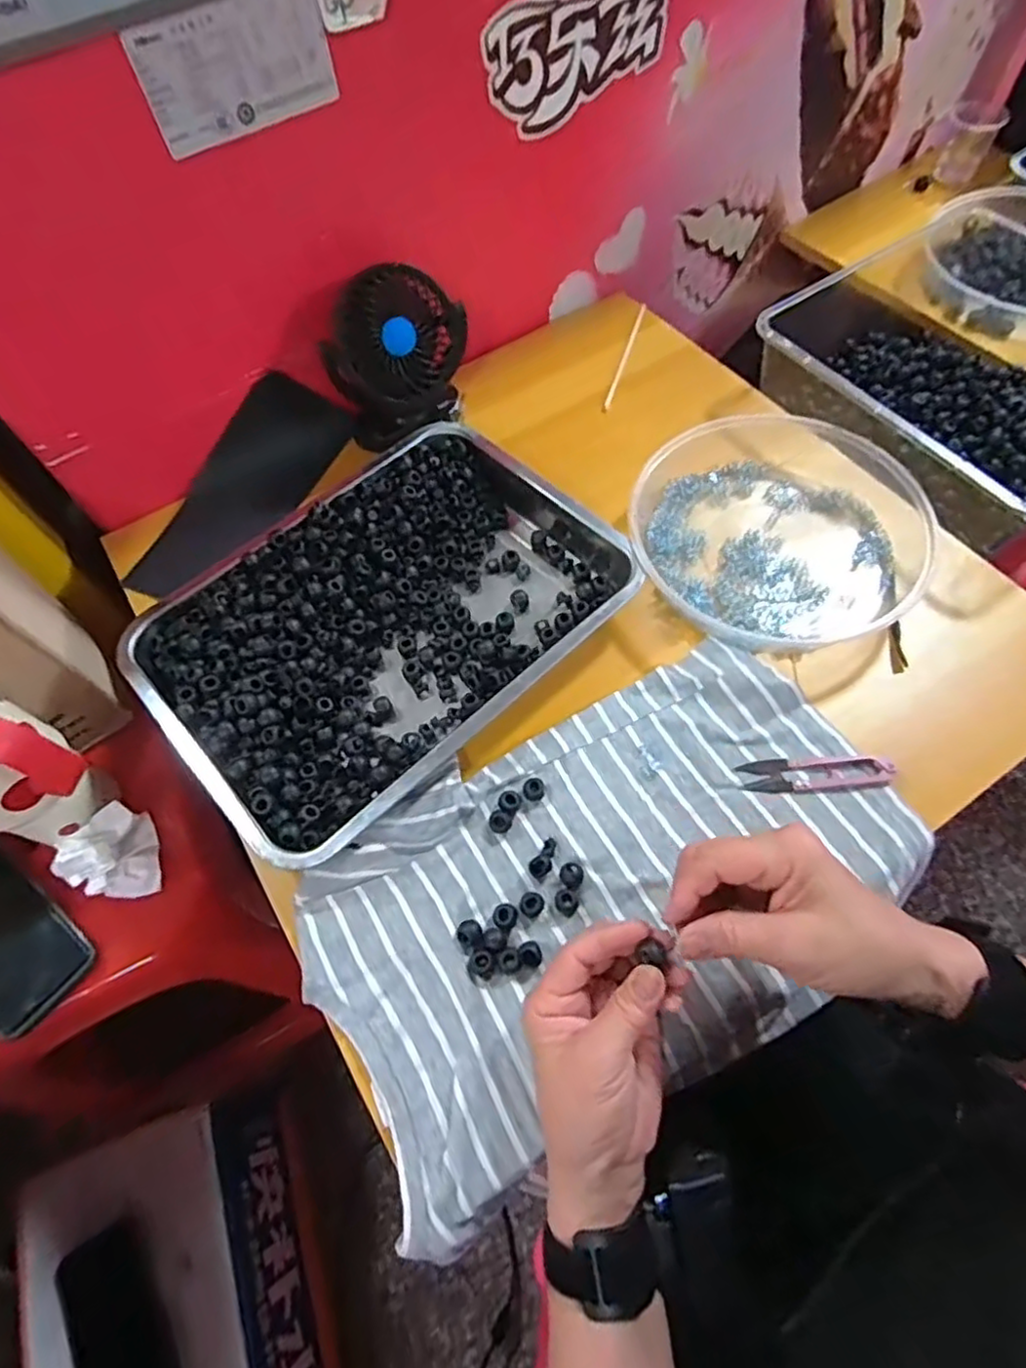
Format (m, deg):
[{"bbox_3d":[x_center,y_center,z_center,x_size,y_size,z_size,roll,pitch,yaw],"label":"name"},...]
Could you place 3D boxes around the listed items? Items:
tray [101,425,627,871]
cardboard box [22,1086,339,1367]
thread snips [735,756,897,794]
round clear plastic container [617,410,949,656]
[{"bbox_3d":[-0.099,-0.057,0.513,0.342,0.039,0.252,-41,68,-17],"label":"tray"},{"bbox_3d":[-0.325,0.632,0.669,0.212,0.176,0.334,-20,63,-7],"label":"cardboard box"},{"bbox_3d":[0.208,0.062,0.456,0.098,0.007,0.025,0,62,3],"label":"thread snips"},{"bbox_3d":[0.221,-0.135,0.540,0.228,0.040,0.232,-1,62,2],"label":"round clear plastic container"}]

